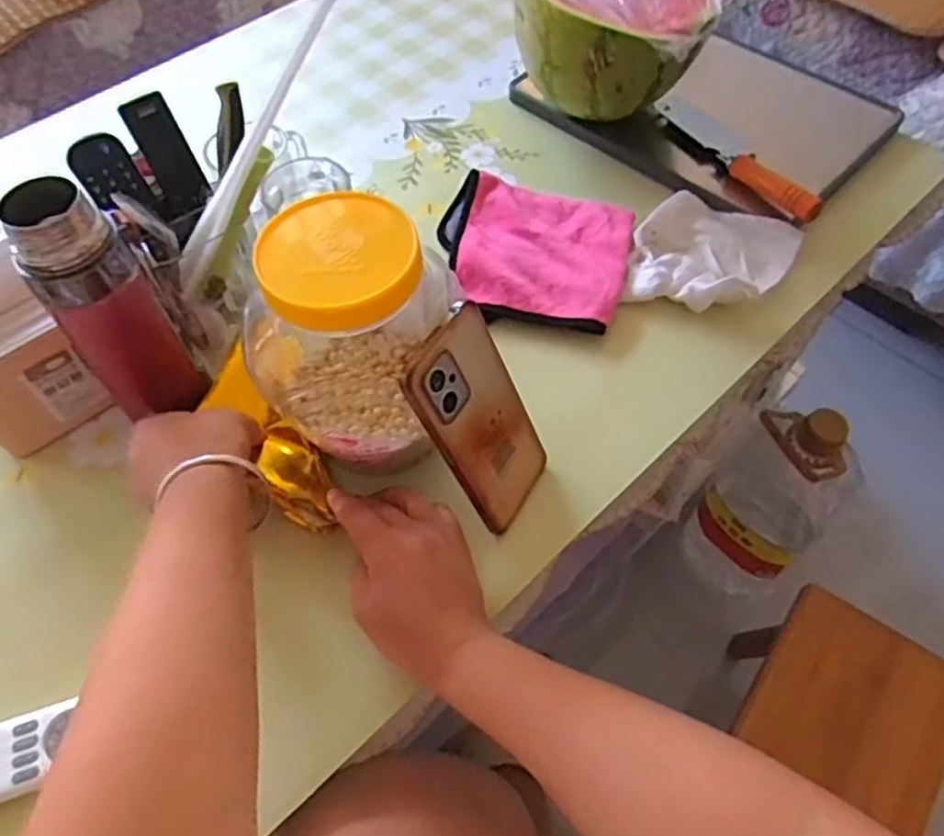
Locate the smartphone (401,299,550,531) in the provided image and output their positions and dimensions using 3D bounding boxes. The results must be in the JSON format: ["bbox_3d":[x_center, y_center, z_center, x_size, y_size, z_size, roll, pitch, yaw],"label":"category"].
[{"bbox_3d":[0.008,0.006,0.465,0.012,0.165,0.077,9,55,34],"label":"smartphone"}]

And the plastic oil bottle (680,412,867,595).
[{"bbox_3d":[0.365,0.103,0.860,0.137,0.334,0.134,38,66,22],"label":"plastic oil bottle"}]

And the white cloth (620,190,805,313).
[{"bbox_3d":[0.217,-0.147,0.622,0.138,0.030,0.126,15,59,11],"label":"white cloth"}]

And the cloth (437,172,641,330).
[{"bbox_3d":[0.053,-0.152,0.642,0.177,0.027,0.158,14,59,10],"label":"cloth"}]

